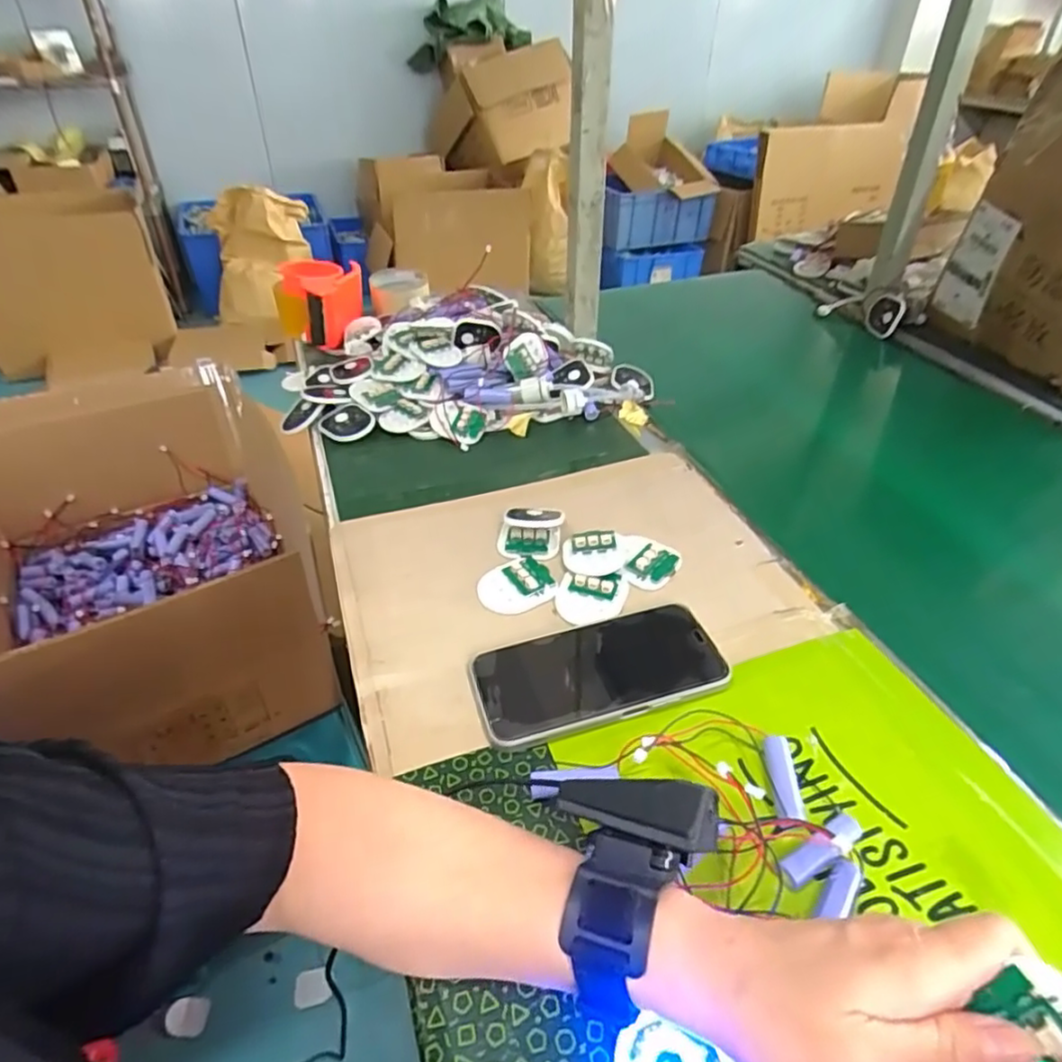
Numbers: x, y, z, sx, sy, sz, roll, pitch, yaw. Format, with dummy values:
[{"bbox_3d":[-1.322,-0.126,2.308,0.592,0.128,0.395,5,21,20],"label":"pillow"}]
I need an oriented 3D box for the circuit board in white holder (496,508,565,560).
[{"bbox_3d":[-0.001,0.000,0.535,0.050,0.020,0.050,6,39,9],"label":"circuit board in white holder"}]

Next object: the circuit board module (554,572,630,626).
[{"bbox_3d":[0.046,0.050,0.483,0.054,0.015,0.041,1,38,3],"label":"circuit board module"}]

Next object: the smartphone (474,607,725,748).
[{"bbox_3d":[0.044,0.091,0.427,0.161,0.012,0.075,-11,39,-13],"label":"smartphone"}]

